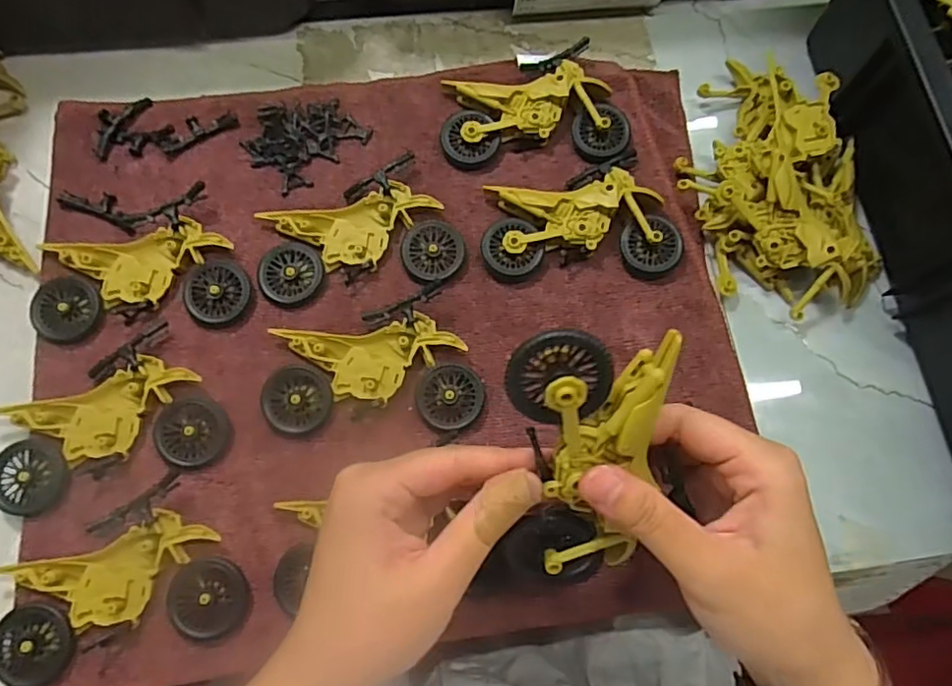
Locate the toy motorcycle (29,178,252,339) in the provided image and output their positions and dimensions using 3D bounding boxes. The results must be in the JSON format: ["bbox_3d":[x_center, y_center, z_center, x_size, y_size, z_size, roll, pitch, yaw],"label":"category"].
[{"bbox_3d":[-0.193,-0.049,0.350,0.114,0.016,0.086,-8,74,-5],"label":"toy motorcycle"}]

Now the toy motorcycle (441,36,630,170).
[{"bbox_3d":[0.037,-0.153,0.391,0.115,0.024,0.073,-3,74,-3],"label":"toy motorcycle"}]

